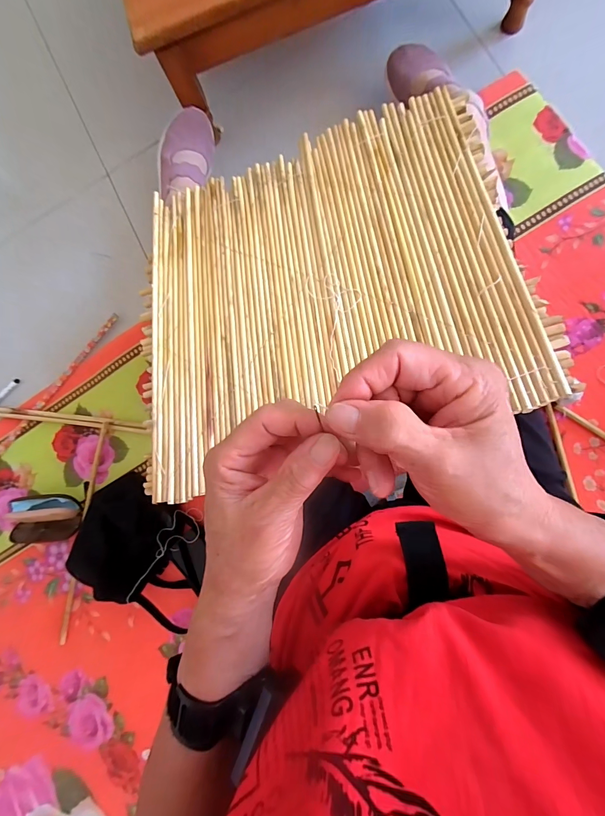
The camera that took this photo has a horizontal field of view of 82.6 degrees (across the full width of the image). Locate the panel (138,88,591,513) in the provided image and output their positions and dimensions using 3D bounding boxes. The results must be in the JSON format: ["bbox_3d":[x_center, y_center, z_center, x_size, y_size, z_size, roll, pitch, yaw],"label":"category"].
[{"bbox_3d":[0.003,-0.173,0.460,0.496,0.013,0.472,-14,71,14],"label":"panel"}]

